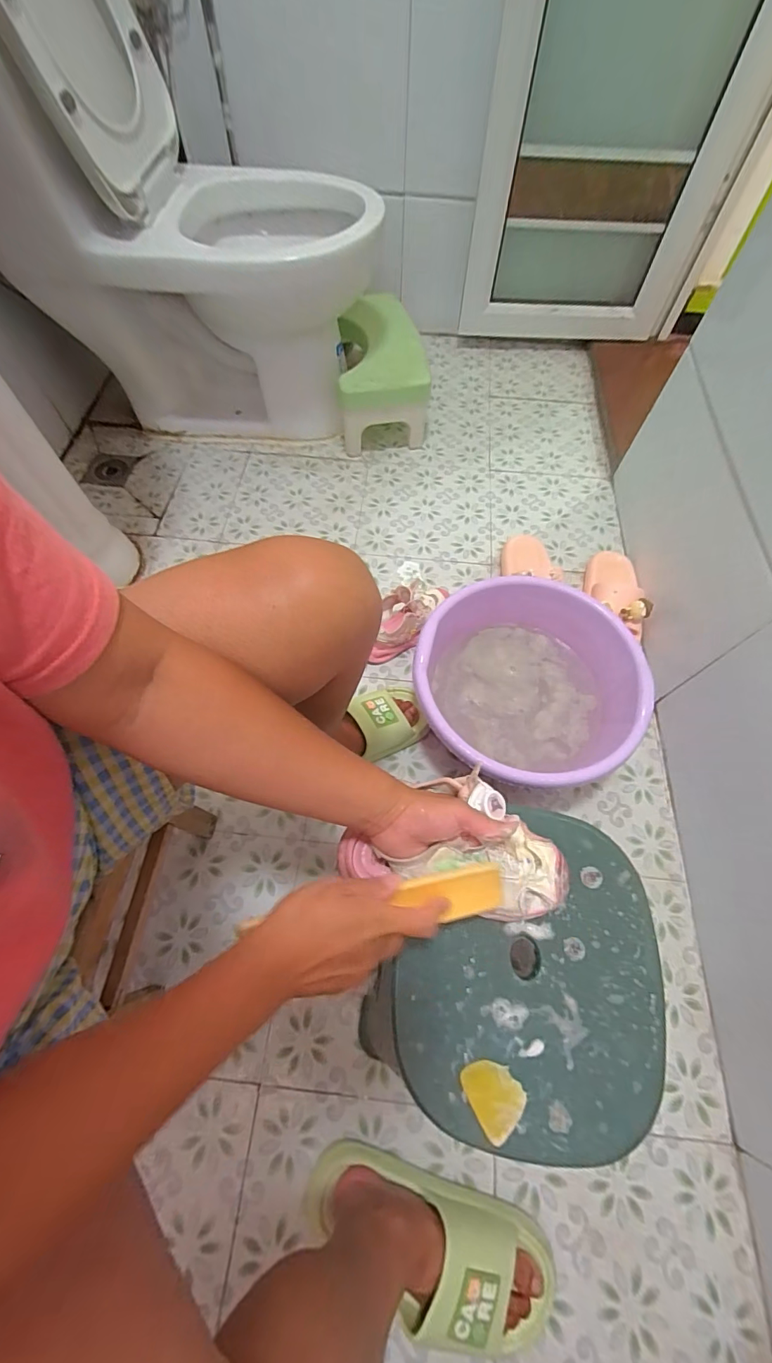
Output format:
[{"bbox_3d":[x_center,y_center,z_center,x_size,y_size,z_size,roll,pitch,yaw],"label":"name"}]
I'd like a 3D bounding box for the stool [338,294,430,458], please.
[{"bbox_3d":[-0.005,-0.770,1.134,0.208,0.201,0.398,0,64,-1],"label":"stool"}]

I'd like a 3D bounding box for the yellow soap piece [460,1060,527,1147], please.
[{"bbox_3d":[0.088,0.334,0.363,0.041,0.013,0.048,-26,67,-13],"label":"yellow soap piece"}]

